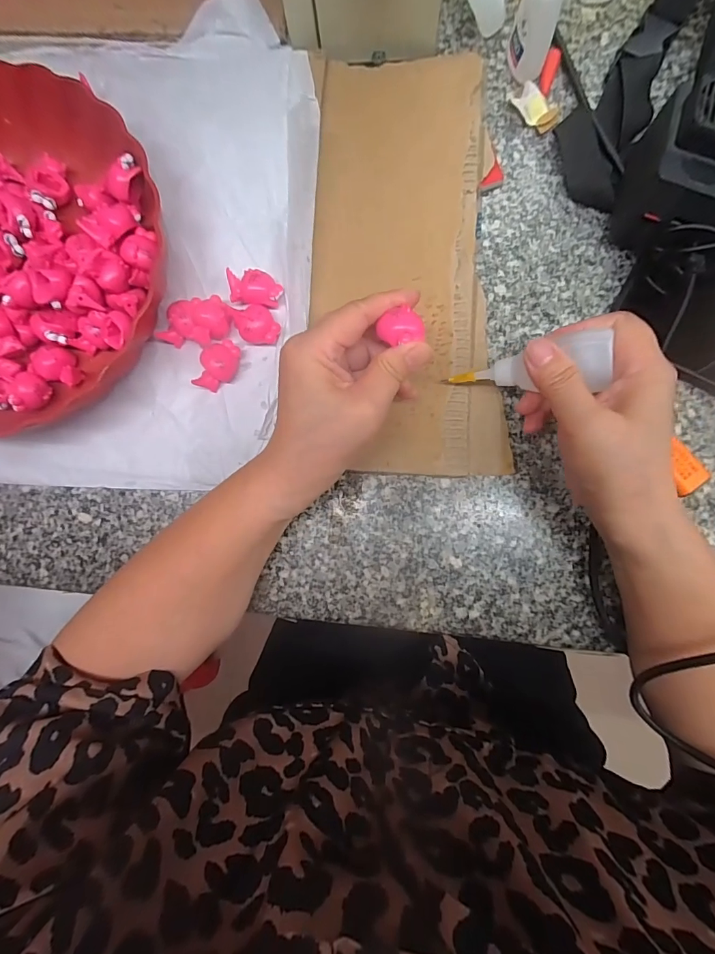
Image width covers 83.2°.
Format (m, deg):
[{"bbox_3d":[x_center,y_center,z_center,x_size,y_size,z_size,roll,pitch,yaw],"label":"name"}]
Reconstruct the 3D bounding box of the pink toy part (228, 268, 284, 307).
[{"bbox_3d":[-0.071,-0.128,0.278,0.036,0.019,0.020,4,86,4],"label":"pink toy part"}]

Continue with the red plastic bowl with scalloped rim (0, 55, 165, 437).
[{"bbox_3d":[-0.253,-0.156,0.284,0.238,0.050,0.232,0,86,4],"label":"red plastic bowl with scalloped rim"}]

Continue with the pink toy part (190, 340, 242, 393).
[{"bbox_3d":[-0.097,-0.077,0.282,0.022,0.020,0.035,19,88,5],"label":"pink toy part"}]

